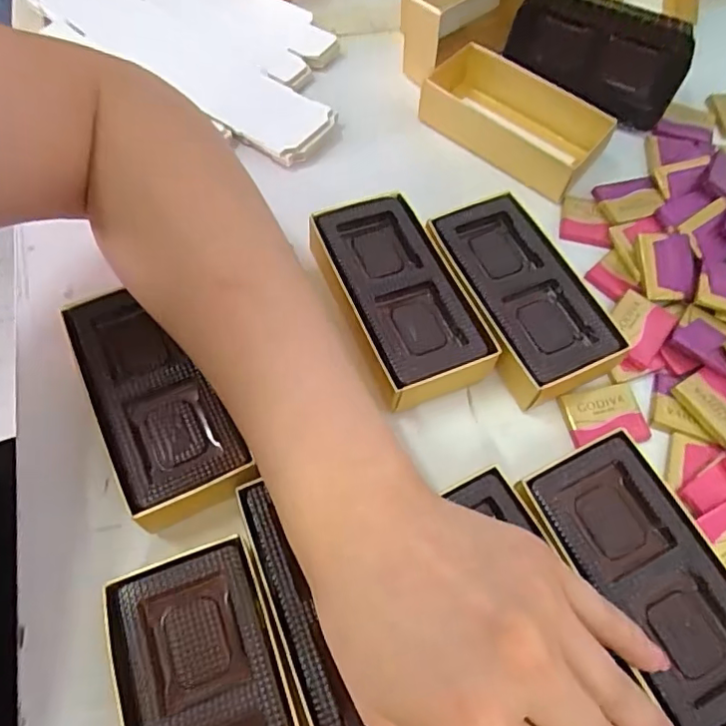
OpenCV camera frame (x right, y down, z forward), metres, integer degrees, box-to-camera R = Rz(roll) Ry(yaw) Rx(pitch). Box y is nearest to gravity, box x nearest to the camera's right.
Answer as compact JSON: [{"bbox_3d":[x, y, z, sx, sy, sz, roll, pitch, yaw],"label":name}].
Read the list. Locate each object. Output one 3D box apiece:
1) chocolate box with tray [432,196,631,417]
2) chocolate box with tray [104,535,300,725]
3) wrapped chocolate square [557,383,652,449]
[{"bbox_3d":[0.085,-0.035,0.310,0.060,0.027,0.111,-17,63,-12],"label":"chocolate box with tray"},{"bbox_3d":[-0.057,0.134,0.218,0.060,0.031,0.117,-18,63,-12],"label":"chocolate box with tray"},{"bbox_3d":[0.125,0.028,0.300,0.041,0.008,0.030,-10,61,-8],"label":"wrapped chocolate square"}]

